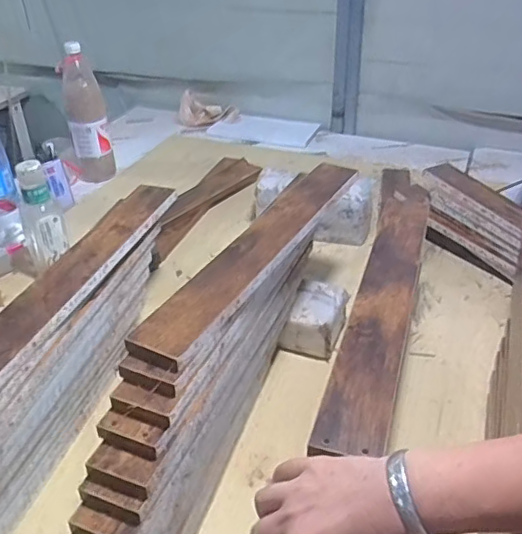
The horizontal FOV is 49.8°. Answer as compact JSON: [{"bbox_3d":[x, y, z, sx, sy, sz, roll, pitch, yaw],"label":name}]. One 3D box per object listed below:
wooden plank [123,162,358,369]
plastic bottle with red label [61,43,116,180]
[{"bbox_3d":[0.011,-0.038,0.683,0.063,0.019,0.478,15,37,22],"label":"wooden plank"},{"bbox_3d":[-0.404,-0.355,1.303,0.091,0.284,0.081,-13,35,-17],"label":"plastic bottle with red label"}]

